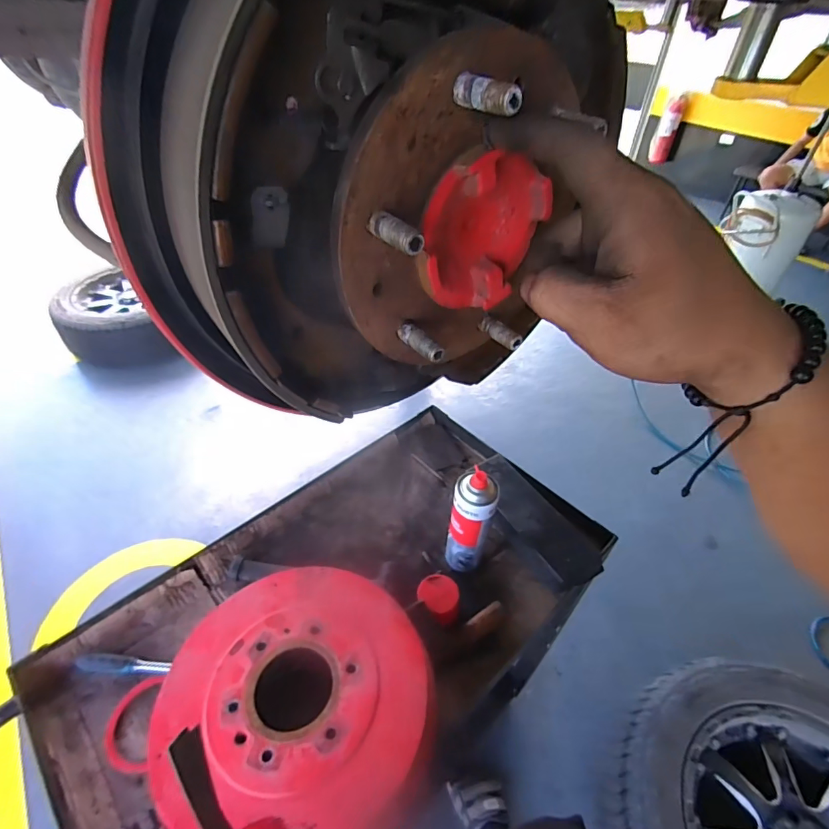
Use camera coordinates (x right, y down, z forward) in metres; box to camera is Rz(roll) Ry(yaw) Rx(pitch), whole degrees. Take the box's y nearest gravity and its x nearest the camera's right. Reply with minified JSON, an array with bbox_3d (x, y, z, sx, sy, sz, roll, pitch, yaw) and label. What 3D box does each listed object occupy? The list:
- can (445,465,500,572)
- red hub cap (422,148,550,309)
[{"bbox_3d":[0.090,0.170,0.724,0.069,0.207,0.059,13,45,12],"label":"can"},{"bbox_3d":[0.037,-0.103,0.262,0.085,0.081,0.026,-28,52,-27],"label":"red hub cap"}]

